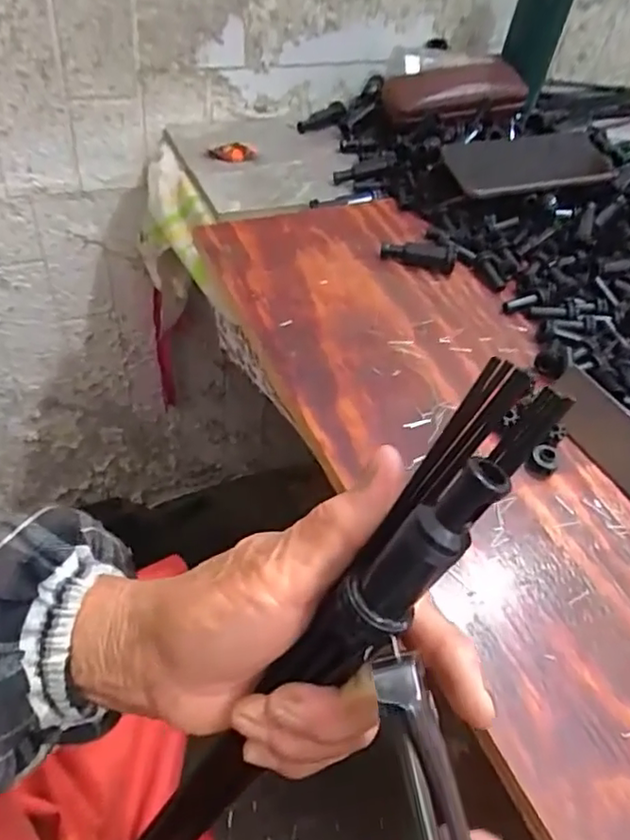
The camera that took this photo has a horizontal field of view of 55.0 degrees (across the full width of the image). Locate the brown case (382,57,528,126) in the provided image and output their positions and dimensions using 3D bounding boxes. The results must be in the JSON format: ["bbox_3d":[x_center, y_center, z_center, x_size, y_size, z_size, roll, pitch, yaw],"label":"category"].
[{"bbox_3d":[0.146,-0.348,0.644,0.150,0.030,0.073,-14,52,-20],"label":"brown case"}]

